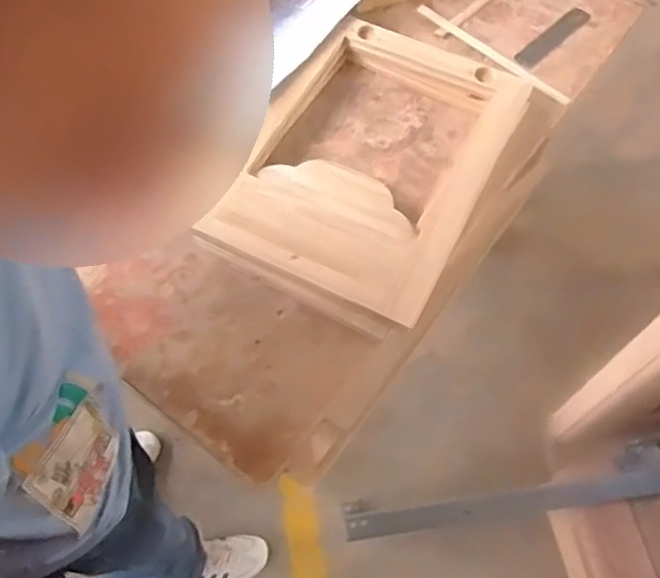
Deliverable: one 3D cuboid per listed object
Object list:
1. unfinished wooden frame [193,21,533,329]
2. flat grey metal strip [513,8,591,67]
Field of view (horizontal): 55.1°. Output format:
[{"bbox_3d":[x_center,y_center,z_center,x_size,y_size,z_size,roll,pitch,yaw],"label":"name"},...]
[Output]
[{"bbox_3d":[0.057,-0.206,0.953,0.360,0.048,0.484,26,67,10],"label":"unfinished wooden frame"},{"bbox_3d":[0.390,-0.440,1.109,0.176,0.009,0.035,-41,82,-17],"label":"flat grey metal strip"}]

